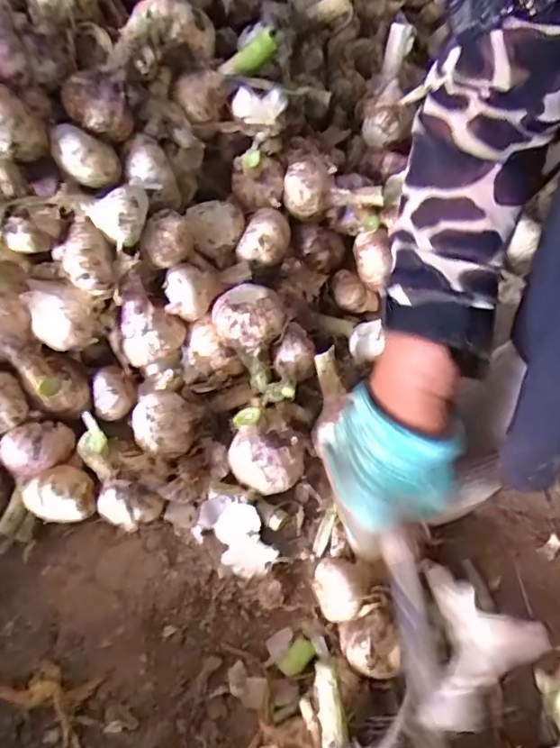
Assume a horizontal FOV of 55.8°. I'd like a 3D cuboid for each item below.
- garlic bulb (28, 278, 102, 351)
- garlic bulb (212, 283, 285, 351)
[{"bbox_3d":[-0.171,-0.047,0.415,0.040,0.051,0.044,-2,58,3],"label":"garlic bulb"},{"bbox_3d":[-0.027,-0.046,0.443,0.054,0.053,0.056,-2,58,3],"label":"garlic bulb"}]

